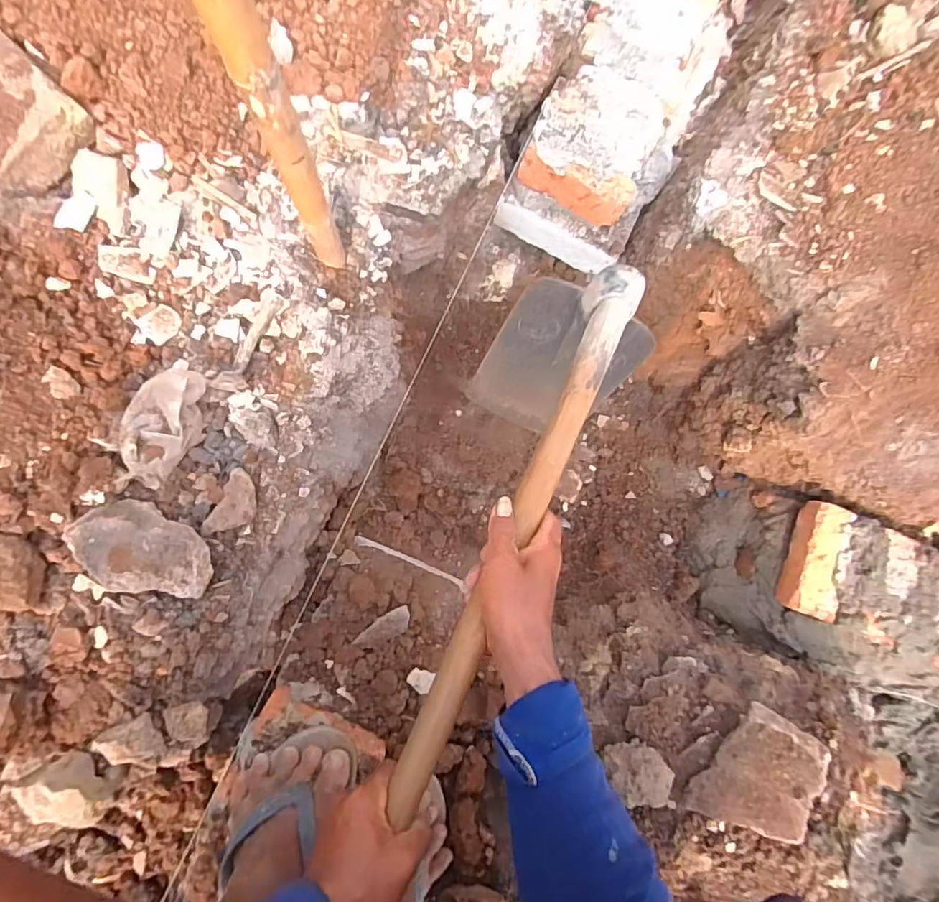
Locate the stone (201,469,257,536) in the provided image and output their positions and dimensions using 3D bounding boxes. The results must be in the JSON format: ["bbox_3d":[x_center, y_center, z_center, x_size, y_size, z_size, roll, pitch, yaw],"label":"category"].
[{"bbox_3d":[-0.261,0.062,0.588,0.041,0.023,0.078,26,84,-6],"label":"stone"}]

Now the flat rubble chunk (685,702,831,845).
[{"bbox_3d":[0.311,0.347,0.562,0.104,0.017,0.127,27,84,20],"label":"flat rubble chunk"}]

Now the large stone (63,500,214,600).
[{"bbox_3d":[-0.341,0.107,0.549,0.140,0.034,0.085,28,84,-6],"label":"large stone"}]

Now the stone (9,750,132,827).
[{"bbox_3d":[-0.412,0.347,0.546,0.083,0.036,0.060,31,84,-6],"label":"stone"}]

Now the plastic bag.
[{"bbox_3d":[-0.328,-0.026,0.562,0.067,0.037,0.129,11,86,-8],"label":"plastic bag"}]

